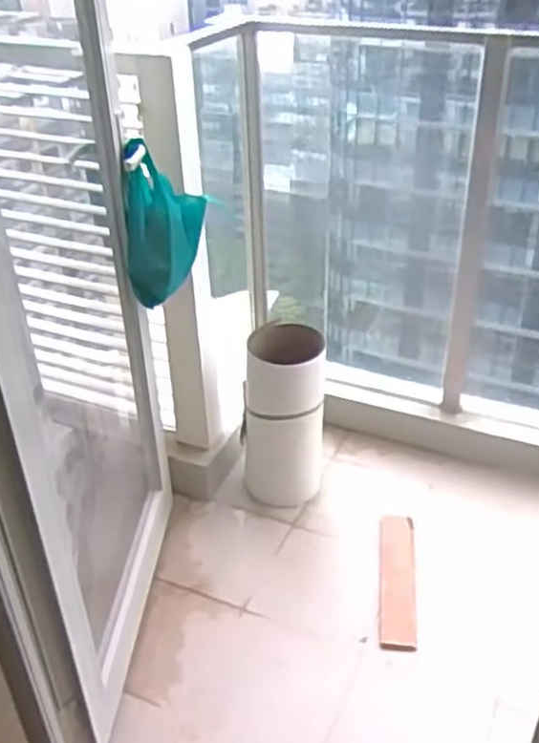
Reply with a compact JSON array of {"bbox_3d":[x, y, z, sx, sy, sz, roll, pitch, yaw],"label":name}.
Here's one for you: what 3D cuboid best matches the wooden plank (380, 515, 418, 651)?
[{"bbox_3d":[0.310,0.497,1.813,0.086,0.013,0.401,3,34,7],"label":"wooden plank"}]

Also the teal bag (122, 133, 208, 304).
[{"bbox_3d":[-0.210,-0.293,1.512,0.137,0.282,0.131,3,34,8],"label":"teal bag"}]

